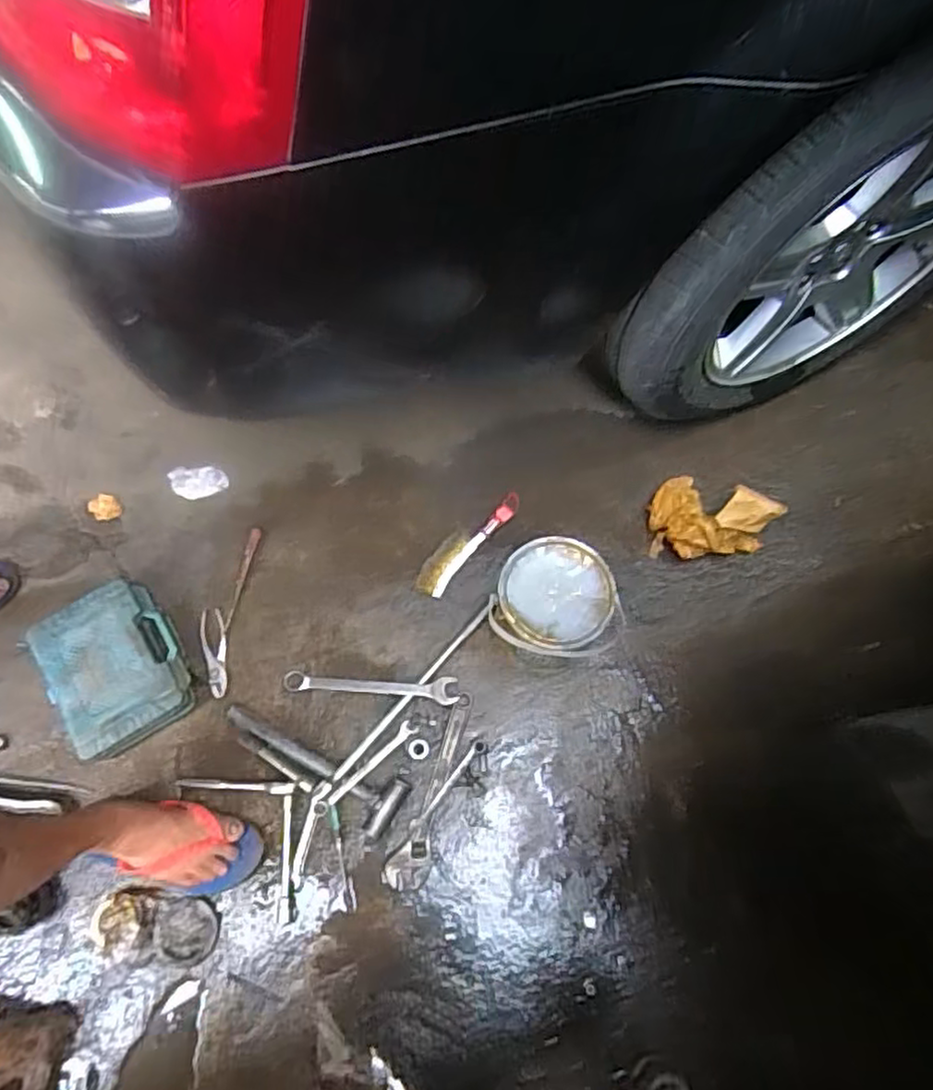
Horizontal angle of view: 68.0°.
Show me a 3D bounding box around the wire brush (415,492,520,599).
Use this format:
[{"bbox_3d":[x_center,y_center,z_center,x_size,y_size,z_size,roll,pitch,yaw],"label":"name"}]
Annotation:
[{"bbox_3d":[0.000,-0.007,1.199,0.054,0.018,0.235,39,73,11],"label":"wire brush"}]

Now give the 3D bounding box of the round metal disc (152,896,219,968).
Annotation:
[{"bbox_3d":[-0.399,0.550,0.984,0.084,0.011,0.085,1,70,-2],"label":"round metal disc"}]

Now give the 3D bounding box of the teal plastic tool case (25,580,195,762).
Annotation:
[{"bbox_3d":[-0.553,0.191,1.087,0.189,0.057,0.241,-31,74,-12],"label":"teal plastic tool case"}]

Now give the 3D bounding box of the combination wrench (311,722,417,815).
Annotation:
[{"bbox_3d":[-0.154,0.342,1.057,0.188,0.013,0.025,-41,77,-15],"label":"combination wrench"}]

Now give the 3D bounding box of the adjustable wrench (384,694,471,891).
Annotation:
[{"bbox_3d":[-0.045,0.376,1.057,0.058,0.019,0.293,21,71,5],"label":"adjustable wrench"}]

